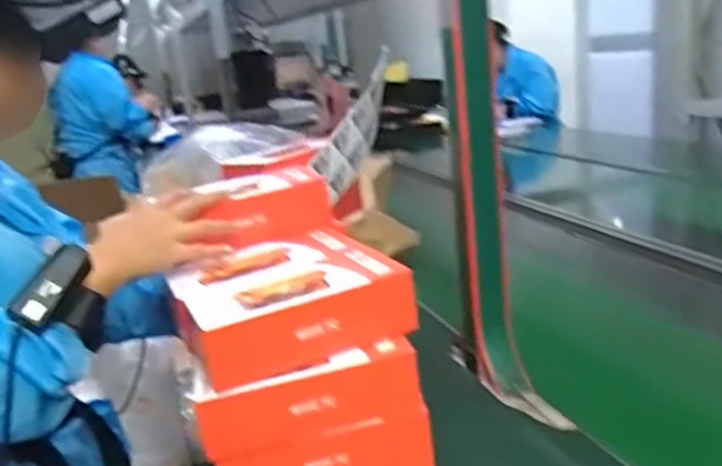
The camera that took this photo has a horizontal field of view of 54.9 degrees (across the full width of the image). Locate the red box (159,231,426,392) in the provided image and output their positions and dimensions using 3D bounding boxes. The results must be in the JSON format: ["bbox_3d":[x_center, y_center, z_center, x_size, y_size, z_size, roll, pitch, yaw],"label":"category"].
[{"bbox_3d":[-0.072,0.059,0.650,0.191,0.063,0.184,-11,16,-17],"label":"red box"}]

